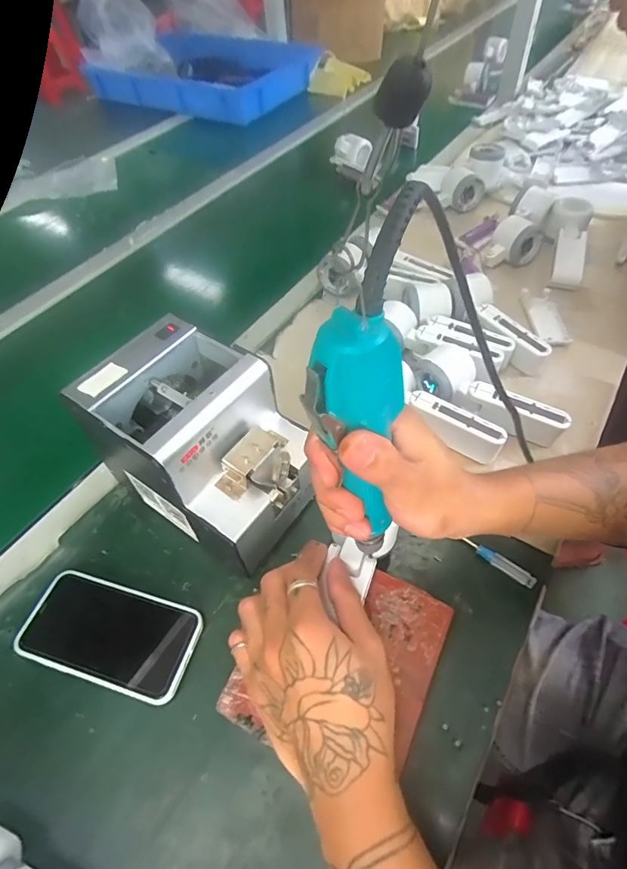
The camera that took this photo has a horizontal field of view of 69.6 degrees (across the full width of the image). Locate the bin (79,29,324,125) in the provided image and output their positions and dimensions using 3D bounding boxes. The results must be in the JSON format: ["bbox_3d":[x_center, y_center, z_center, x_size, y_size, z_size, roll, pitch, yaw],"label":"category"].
[{"bbox_3d":[-0.292,-1.015,1.258,0.558,0.092,0.400,21,57,18],"label":"bin"}]

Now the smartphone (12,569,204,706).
[{"bbox_3d":[-0.171,0.166,0.380,0.144,0.012,0.073,14,55,11],"label":"smartphone"}]

